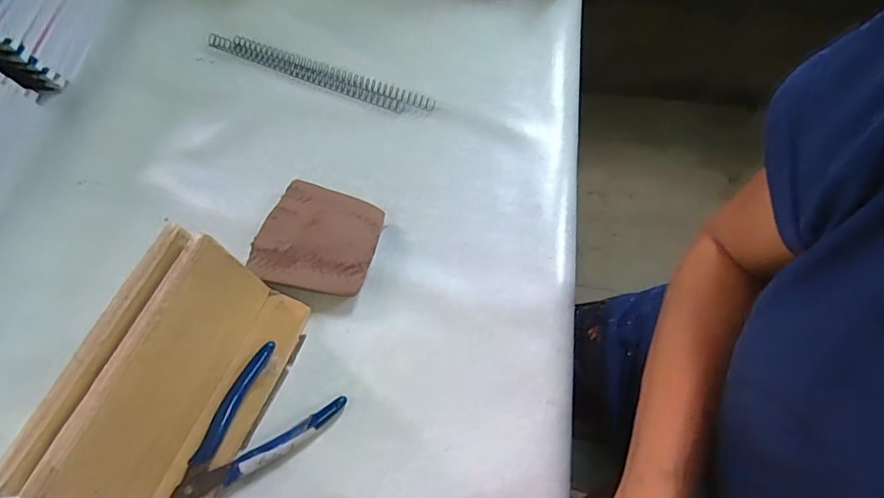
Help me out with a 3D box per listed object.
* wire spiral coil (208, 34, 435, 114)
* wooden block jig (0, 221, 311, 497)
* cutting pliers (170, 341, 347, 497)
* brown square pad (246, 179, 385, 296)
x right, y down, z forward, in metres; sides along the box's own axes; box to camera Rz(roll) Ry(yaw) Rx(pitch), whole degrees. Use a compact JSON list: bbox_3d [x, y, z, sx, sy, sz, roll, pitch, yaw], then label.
[{"bbox_3d":[-0.119,-0.167,0.477,0.231,0.012,0.023,20,68,11],"label":"wire spiral coil"},{"bbox_3d":[-0.163,0.079,0.315,0.075,0.111,0.160,21,69,11],"label":"wooden block jig"},{"bbox_3d":[-0.133,0.131,0.343,0.068,0.020,0.116,35,72,16],"label":"cutting pliers"},{"bbox_3d":[-0.096,-0.006,0.400,0.090,0.023,0.087,16,68,9],"label":"brown square pad"}]

